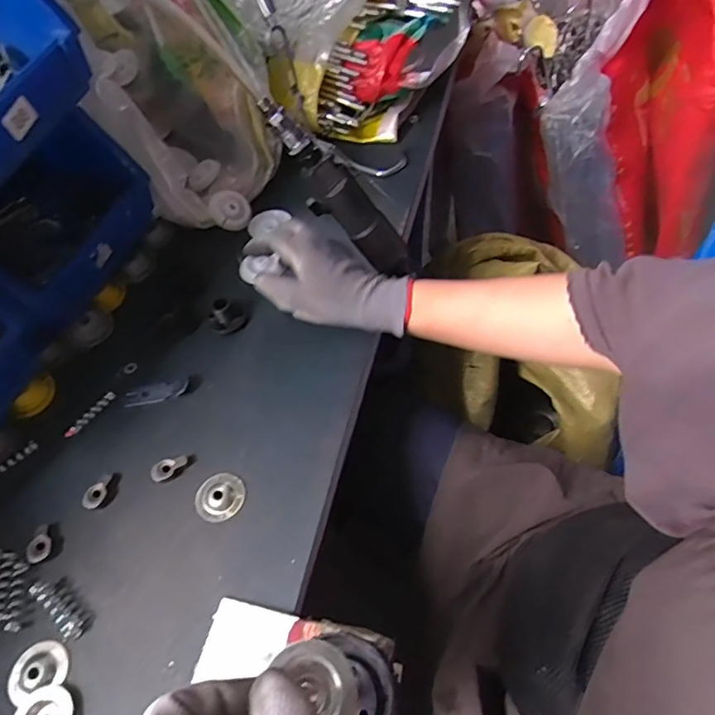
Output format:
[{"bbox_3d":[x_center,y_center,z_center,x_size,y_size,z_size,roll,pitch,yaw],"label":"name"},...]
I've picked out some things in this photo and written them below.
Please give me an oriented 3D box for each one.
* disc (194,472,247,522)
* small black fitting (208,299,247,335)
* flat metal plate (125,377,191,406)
[{"bbox_3d":[-0.113,0.114,0.418,0.038,0.004,0.040,-2,56,3],"label":"disc"},{"bbox_3d":[-0.133,-0.042,0.515,0.036,0.021,0.032,-27,58,-13],"label":"small black fitting"},{"bbox_3d":[-0.190,0.033,0.481,0.060,0.004,0.020,-12,56,-3],"label":"flat metal plate"}]

